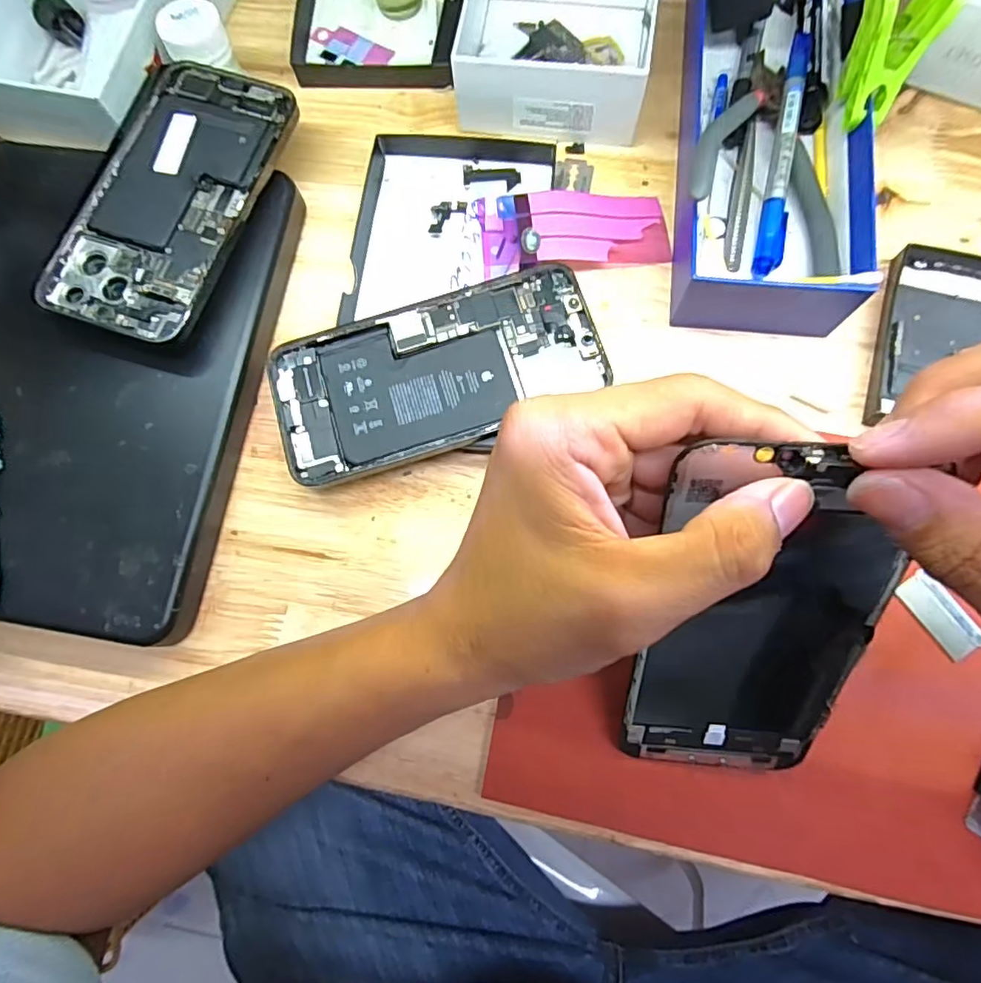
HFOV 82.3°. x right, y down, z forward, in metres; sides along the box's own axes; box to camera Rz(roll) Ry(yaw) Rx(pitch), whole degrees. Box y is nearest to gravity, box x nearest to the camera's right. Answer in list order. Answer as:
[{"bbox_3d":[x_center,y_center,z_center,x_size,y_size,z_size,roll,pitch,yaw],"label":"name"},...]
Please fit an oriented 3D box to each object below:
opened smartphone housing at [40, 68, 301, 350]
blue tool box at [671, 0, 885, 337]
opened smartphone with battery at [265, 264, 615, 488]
[{"bbox_3d":[-0.164,-0.152,0.289,0.081,0.016,0.153,18,81,4],"label":"opened smartphone housing"},{"bbox_3d":[0.152,-0.206,0.300,0.097,0.045,0.253,4,80,1],"label":"blue tool box"},{"bbox_3d":[-0.026,-0.059,0.276,0.159,0.004,0.076,-18,77,-1],"label":"opened smartphone with battery"}]

